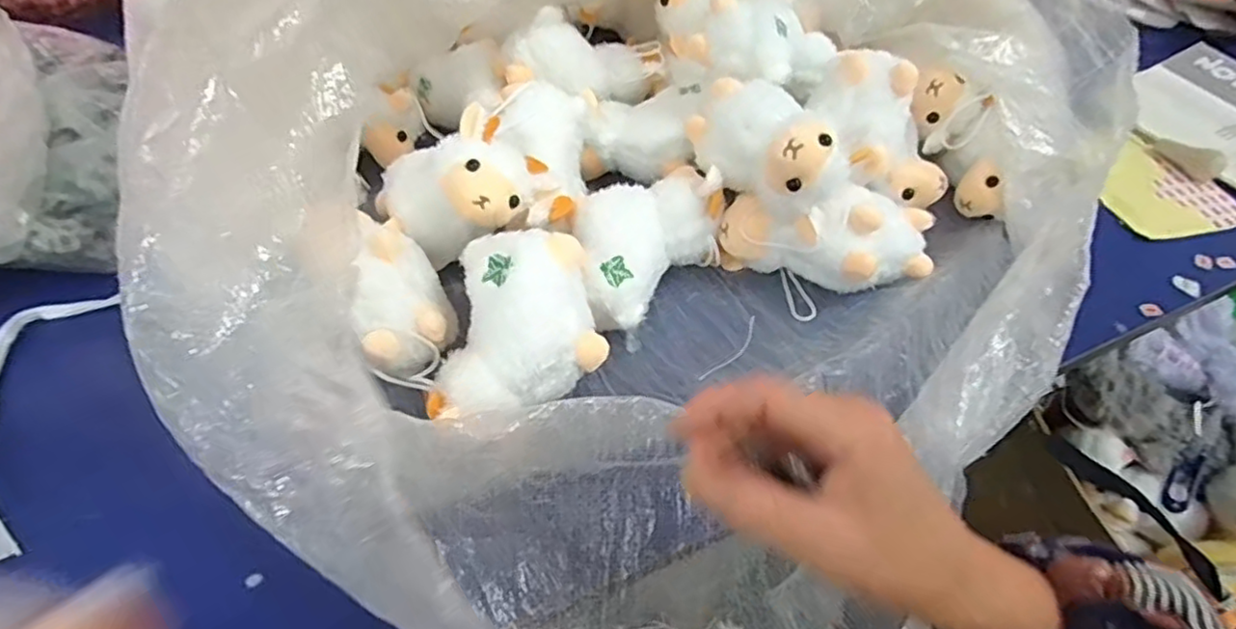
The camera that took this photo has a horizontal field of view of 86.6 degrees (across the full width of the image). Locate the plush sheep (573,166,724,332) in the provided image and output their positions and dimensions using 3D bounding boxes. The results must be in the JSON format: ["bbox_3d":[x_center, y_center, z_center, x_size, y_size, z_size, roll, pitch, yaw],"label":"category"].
[{"bbox_3d":[0.014,-0.041,0.411,0.064,0.065,0.110,37,59,26],"label":"plush sheep"}]

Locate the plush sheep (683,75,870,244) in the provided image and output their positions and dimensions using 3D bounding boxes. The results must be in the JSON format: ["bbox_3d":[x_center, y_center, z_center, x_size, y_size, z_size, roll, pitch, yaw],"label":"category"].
[{"bbox_3d":[0.094,-0.103,0.391,0.069,0.055,0.098,-36,59,-26],"label":"plush sheep"}]

